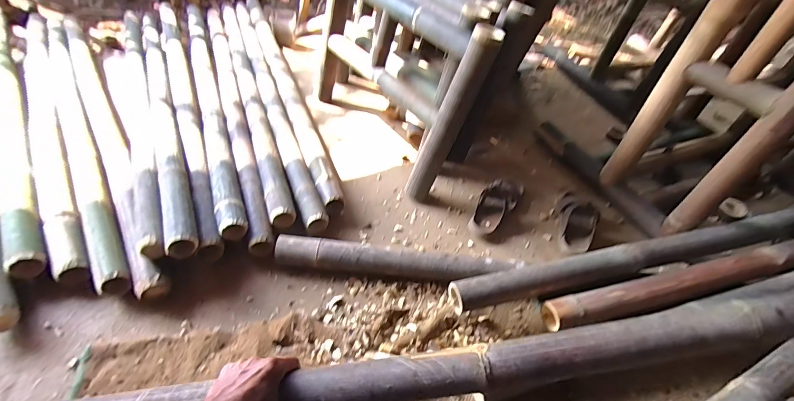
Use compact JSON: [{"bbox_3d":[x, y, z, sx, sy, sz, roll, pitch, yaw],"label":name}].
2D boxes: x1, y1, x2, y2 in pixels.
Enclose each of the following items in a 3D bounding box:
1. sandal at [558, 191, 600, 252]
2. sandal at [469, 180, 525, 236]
[{"bbox_3d":[0.540,0.047,1.102,0.093,0.066,0.234,16,46,5],"label":"sandal"},{"bbox_3d":[0.297,0.012,1.126,0.097,0.047,0.227,30,49,18],"label":"sandal"}]

